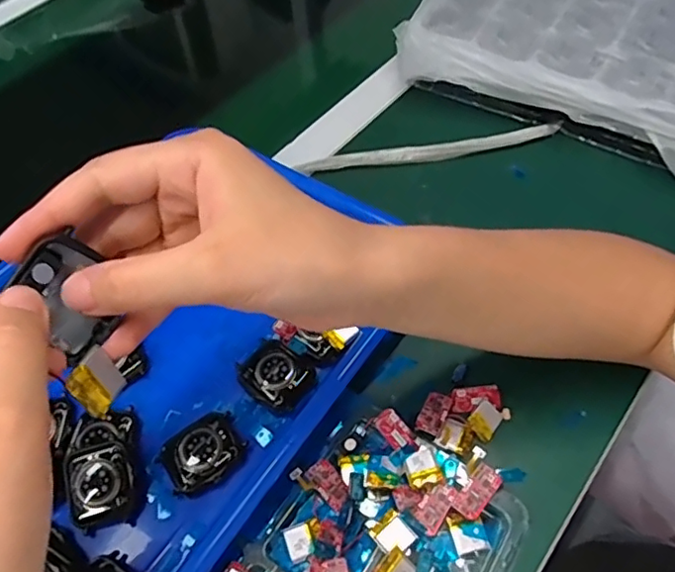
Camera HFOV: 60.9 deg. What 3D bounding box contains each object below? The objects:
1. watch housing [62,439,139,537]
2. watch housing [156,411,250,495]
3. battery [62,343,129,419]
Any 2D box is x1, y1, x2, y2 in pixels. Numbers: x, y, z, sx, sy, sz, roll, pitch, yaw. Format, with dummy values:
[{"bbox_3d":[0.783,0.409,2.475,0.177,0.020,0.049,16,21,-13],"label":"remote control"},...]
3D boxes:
[{"bbox_3d":[-0.129,0.110,0.316,0.034,0.013,0.045,-14,74,-8],"label":"watch housing"},{"bbox_3d":[-0.077,0.095,0.328,0.045,0.013,0.038,-30,59,-16],"label":"watch housing"},{"bbox_3d":[-0.084,0.033,0.203,0.004,0.018,0.022,-26,22,23],"label":"battery"}]

